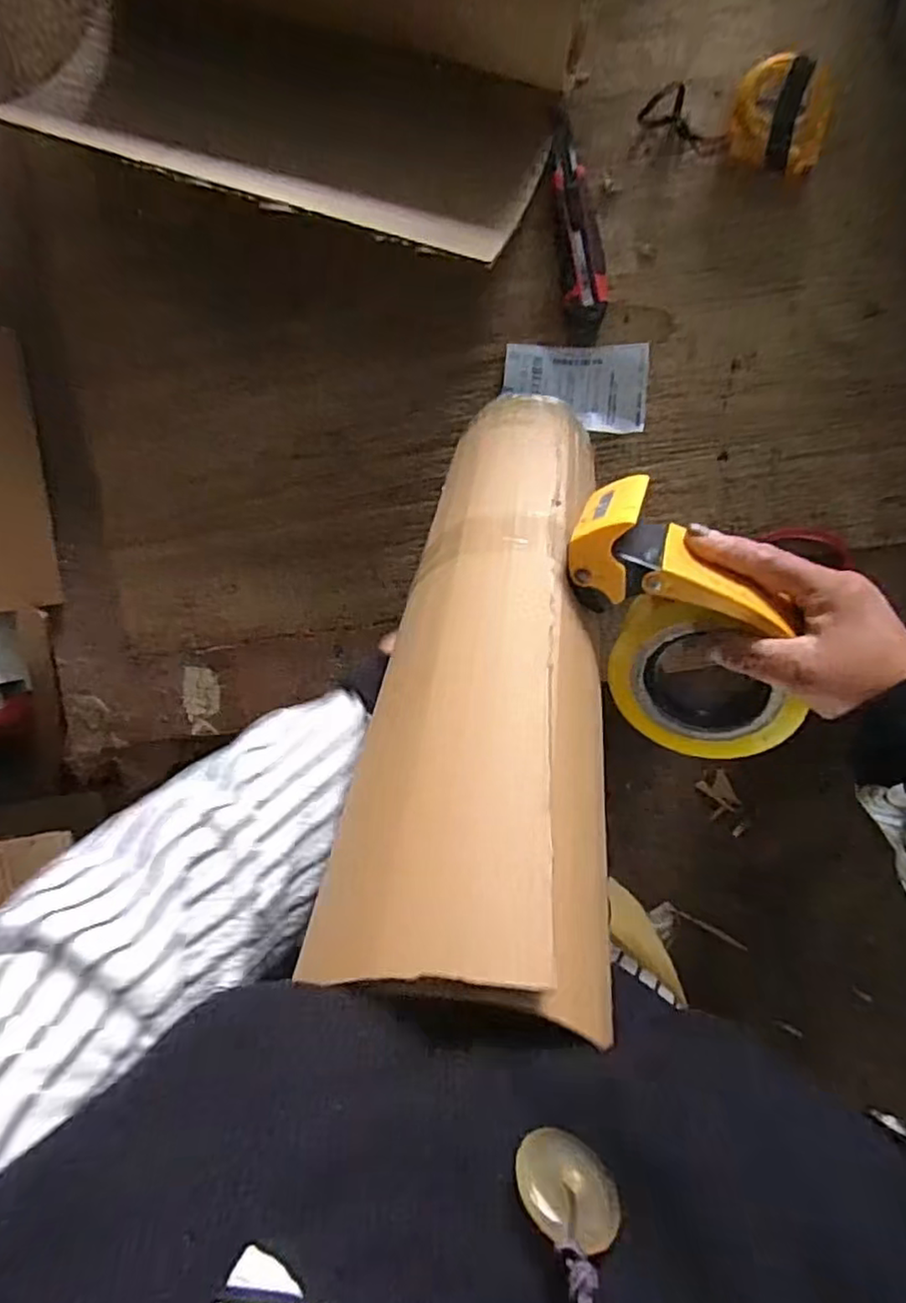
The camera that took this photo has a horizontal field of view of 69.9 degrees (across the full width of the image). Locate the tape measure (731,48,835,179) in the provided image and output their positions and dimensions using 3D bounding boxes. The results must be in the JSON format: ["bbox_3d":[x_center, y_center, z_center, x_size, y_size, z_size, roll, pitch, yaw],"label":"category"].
[{"bbox_3d":[0.263,-0.430,0.524,0.066,0.033,0.080,3,95,2],"label":"tape measure"}]

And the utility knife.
[{"bbox_3d":[0.110,-0.374,0.567,0.036,0.016,0.190,-7,94,3],"label":"utility knife"}]

